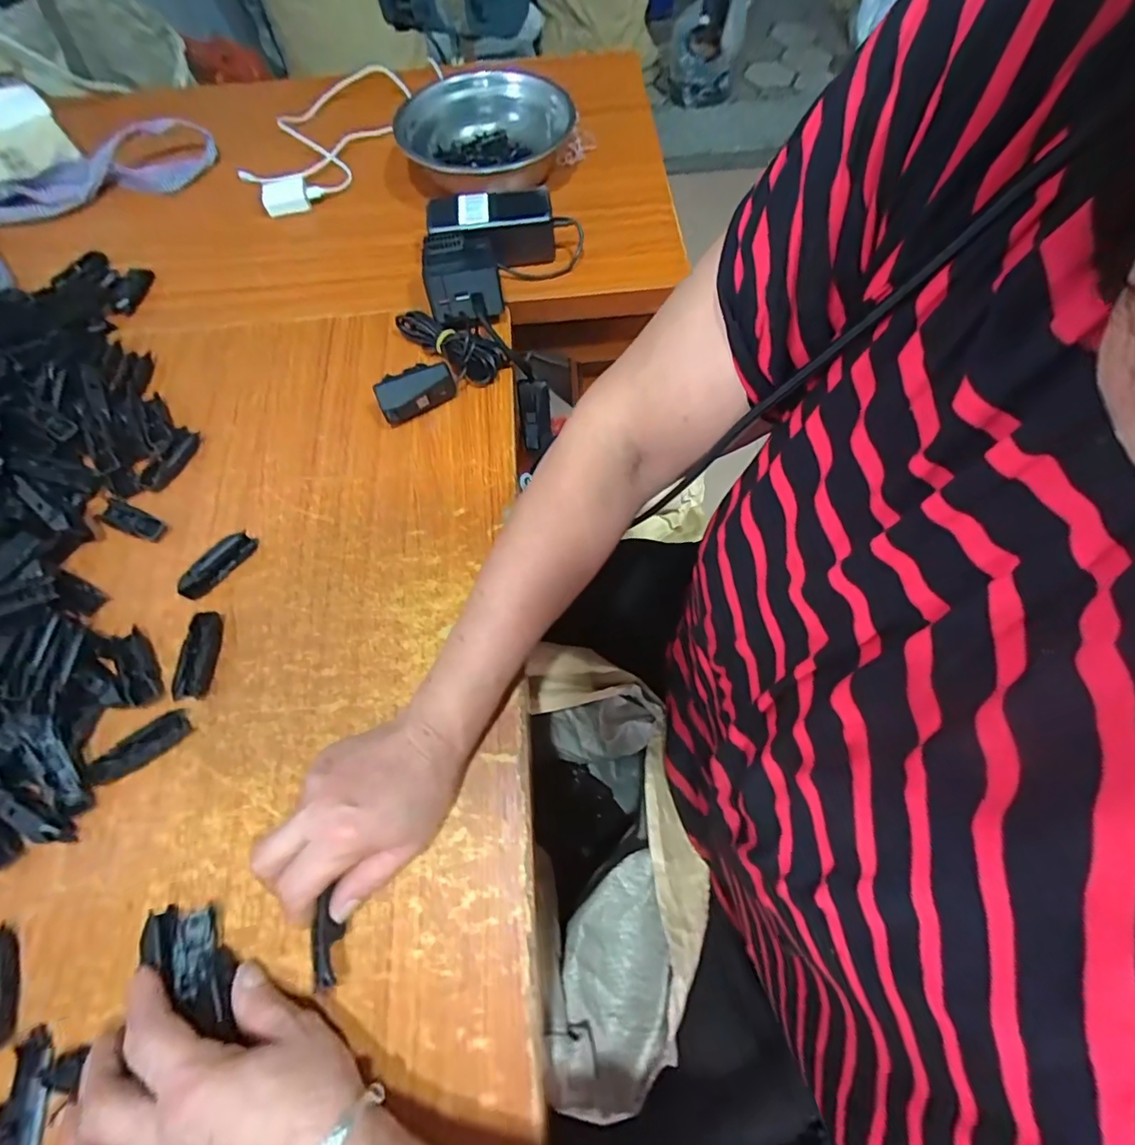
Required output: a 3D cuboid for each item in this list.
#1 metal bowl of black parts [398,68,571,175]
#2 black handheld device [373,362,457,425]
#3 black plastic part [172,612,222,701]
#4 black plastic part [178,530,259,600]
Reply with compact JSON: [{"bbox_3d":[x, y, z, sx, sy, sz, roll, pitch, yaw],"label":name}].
[{"bbox_3d":[-0.103,-0.519,0.629,0.194,0.062,0.160,-40,71,-16],"label":"metal bowl of black parts"},{"bbox_3d":[-0.138,-0.164,0.485,0.069,0.037,0.032,-26,67,-10],"label":"black handheld device"},{"bbox_3d":[-0.282,0.062,0.402,0.023,0.011,0.065,-1,65,1],"label":"black plastic part"},{"bbox_3d":[-0.284,-0.007,0.426,0.012,0.021,0.066,35,71,16],"label":"black plastic part"}]

